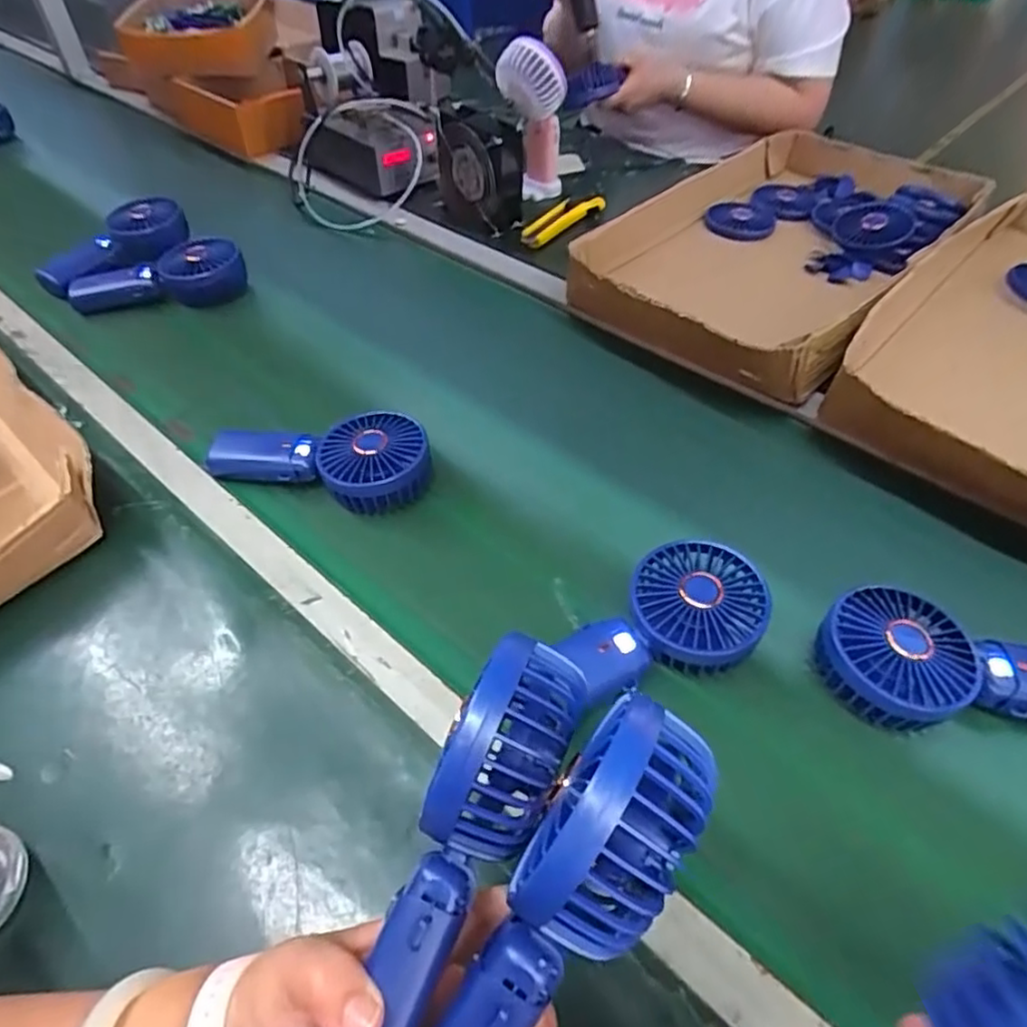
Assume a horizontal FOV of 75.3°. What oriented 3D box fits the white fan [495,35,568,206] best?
[{"bbox_3d":[0.022,-0.494,0.848,0.084,0.177,0.093,0,48,2],"label":"white fan"}]

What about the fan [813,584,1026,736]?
[{"bbox_3d":[0.283,0.094,0.422,0.177,0.051,0.083,-1,48,1],"label":"fan"}]

